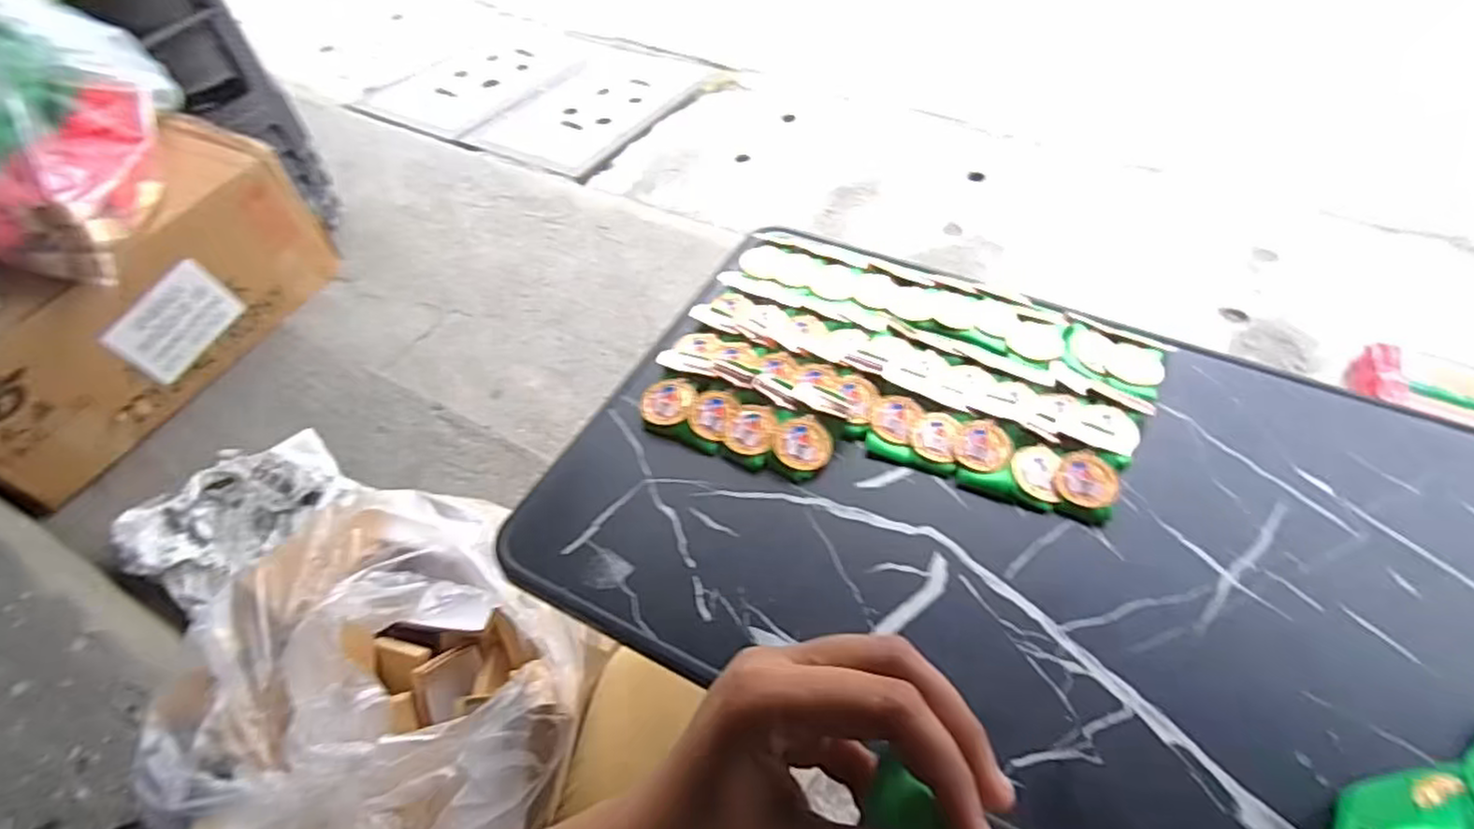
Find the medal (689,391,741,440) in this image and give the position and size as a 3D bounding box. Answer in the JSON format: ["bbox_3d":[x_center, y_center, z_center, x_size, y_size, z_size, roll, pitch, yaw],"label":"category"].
[{"bbox_3d":[-0.018,-0.001,0.497,0.032,0.004,0.036,21,65,17],"label":"medal"}]

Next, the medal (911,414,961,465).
[{"bbox_3d":[0.135,0.014,0.484,0.030,0.004,0.038,16,57,11],"label":"medal"}]

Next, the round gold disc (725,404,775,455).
[{"bbox_3d":[0.011,0.012,0.487,0.031,0.004,0.037,21,65,17],"label":"round gold disc"}]

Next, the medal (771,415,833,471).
[{"bbox_3d":[0.045,0.019,0.481,0.040,0.004,0.039,1,60,-2],"label":"medal"}]

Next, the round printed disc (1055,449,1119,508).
[{"bbox_3d":[0.226,0.042,0.458,0.038,0.004,0.040,-5,59,9],"label":"round printed disc"}]

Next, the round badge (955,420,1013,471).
[{"bbox_3d":[0.166,0.020,0.476,0.034,0.004,0.041,24,58,16],"label":"round badge"}]

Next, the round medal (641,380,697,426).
[{"bbox_3d":[-0.050,-0.009,0.504,0.037,0.004,0.036,-3,61,5],"label":"round medal"}]

